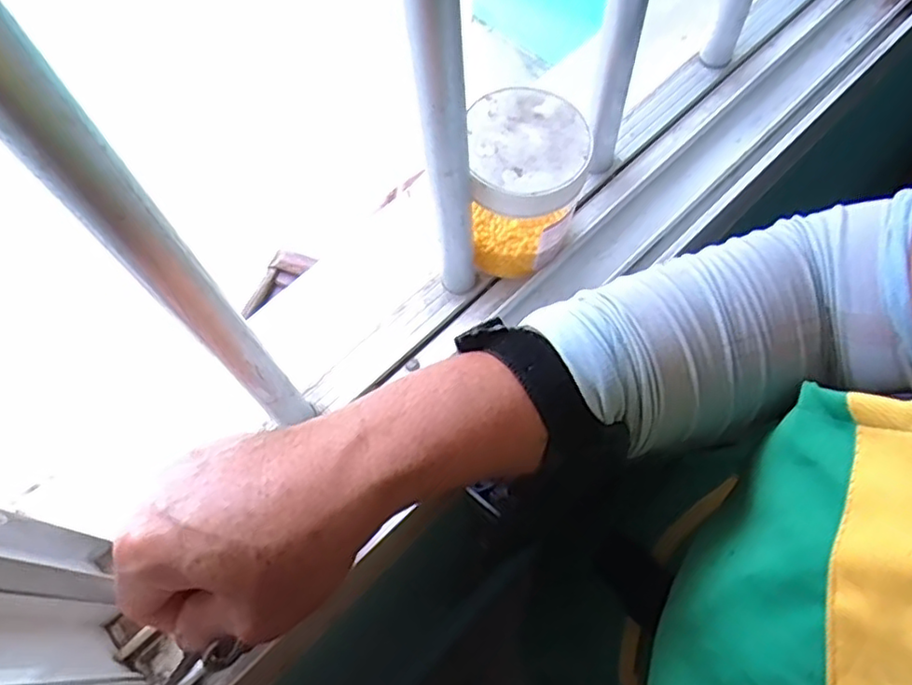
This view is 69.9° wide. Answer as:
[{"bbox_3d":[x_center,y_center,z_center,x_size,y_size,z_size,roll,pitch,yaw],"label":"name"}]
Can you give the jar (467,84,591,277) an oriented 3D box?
[{"bbox_3d":[0.036,-0.074,0.338,0.053,0.089,0.061,-2,65,3],"label":"jar"}]

